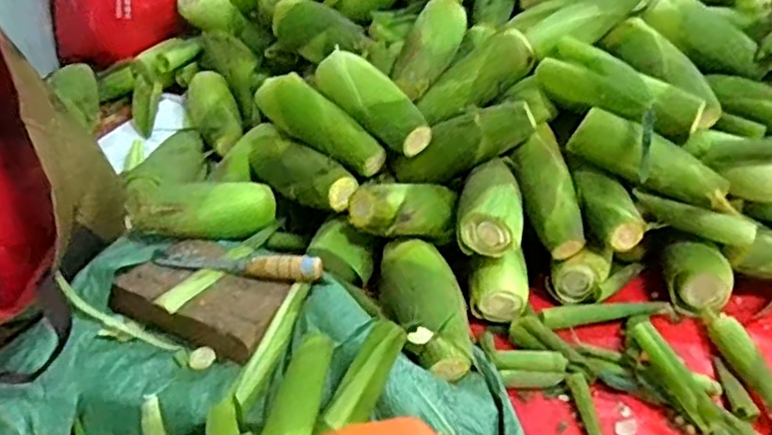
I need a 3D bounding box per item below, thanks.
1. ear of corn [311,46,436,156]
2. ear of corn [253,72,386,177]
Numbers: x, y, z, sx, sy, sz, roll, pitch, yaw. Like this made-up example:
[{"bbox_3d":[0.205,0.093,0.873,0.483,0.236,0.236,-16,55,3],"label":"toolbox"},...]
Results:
[{"bbox_3d":[-0.017,-0.160,0.880,0.077,0.055,0.202,-31,65,-34],"label":"ear of corn"},{"bbox_3d":[-0.089,-0.129,0.881,0.200,0.066,0.060,30,47,31],"label":"ear of corn"}]

